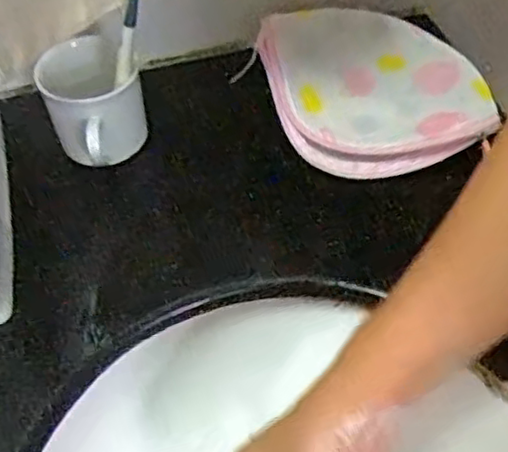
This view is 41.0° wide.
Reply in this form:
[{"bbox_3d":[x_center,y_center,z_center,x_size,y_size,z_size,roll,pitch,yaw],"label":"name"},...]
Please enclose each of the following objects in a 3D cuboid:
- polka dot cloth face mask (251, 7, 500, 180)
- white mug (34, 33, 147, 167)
[{"bbox_3d":[0.099,-0.121,0.563,0.171,0.038,0.173,-11,52,-7],"label":"polka dot cloth face mask"},{"bbox_3d":[-0.123,-0.092,0.532,0.069,0.067,0.106,-21,54,-15],"label":"white mug"}]

